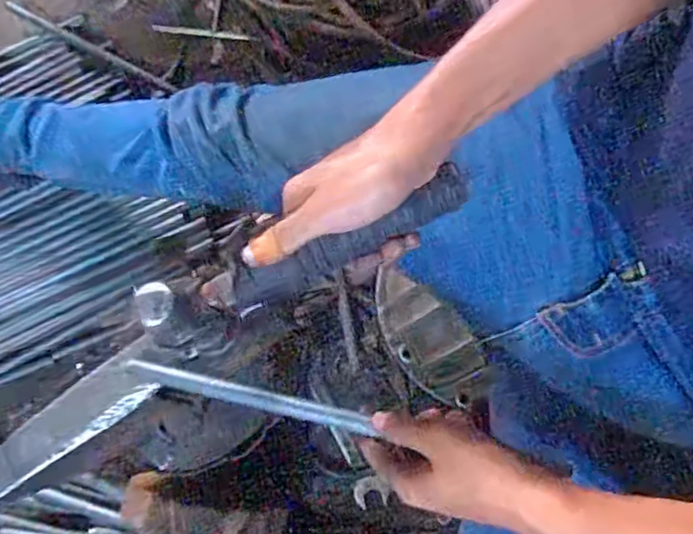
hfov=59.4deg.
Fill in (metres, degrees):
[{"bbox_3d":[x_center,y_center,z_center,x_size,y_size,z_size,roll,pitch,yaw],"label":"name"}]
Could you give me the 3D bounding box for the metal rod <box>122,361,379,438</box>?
[{"bbox_3d":[-0.075,0.098,0.459,0.193,0.009,0.015,10,75,12],"label":"metal rod"}]

